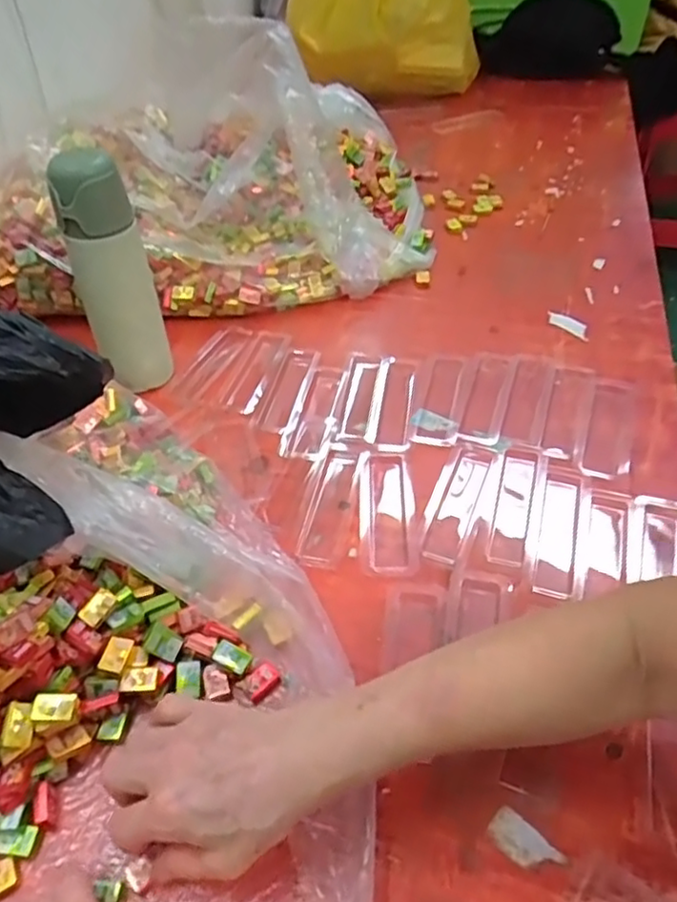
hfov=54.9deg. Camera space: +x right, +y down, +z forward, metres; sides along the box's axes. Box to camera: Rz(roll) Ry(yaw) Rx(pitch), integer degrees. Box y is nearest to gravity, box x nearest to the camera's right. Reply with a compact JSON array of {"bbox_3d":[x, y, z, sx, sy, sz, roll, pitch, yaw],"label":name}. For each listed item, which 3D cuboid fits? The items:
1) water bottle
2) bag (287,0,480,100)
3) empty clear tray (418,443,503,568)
[{"bbox_3d":[-0.219,-0.165,0.637,0.065,0.224,0.059,-28,49,-22],"label":"water bottle"},{"bbox_3d":[0.076,-0.790,1.167,0.290,0.244,0.192,34,58,31],"label":"bag"},{"bbox_3d":[0.107,0.044,0.568,0.050,0.007,0.136,14,48,19],"label":"empty clear tray"}]

